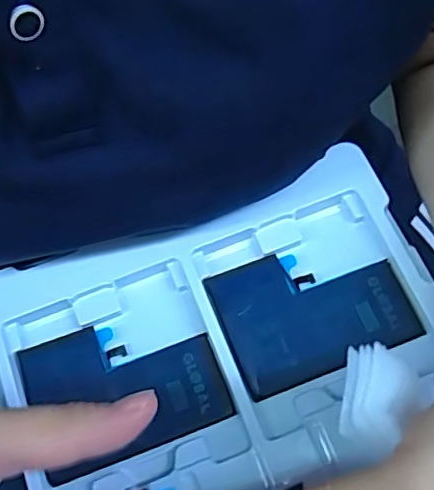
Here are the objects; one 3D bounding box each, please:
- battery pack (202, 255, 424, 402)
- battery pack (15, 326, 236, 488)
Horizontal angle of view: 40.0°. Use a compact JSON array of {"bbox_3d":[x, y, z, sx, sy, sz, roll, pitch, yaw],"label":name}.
[{"bbox_3d":[0.047,0.031,0.298,0.091,0.006,0.065,-20,71,-6],"label":"battery pack"},{"bbox_3d":[-0.045,0.067,0.288,0.090,0.007,0.066,-20,71,-6],"label":"battery pack"}]

